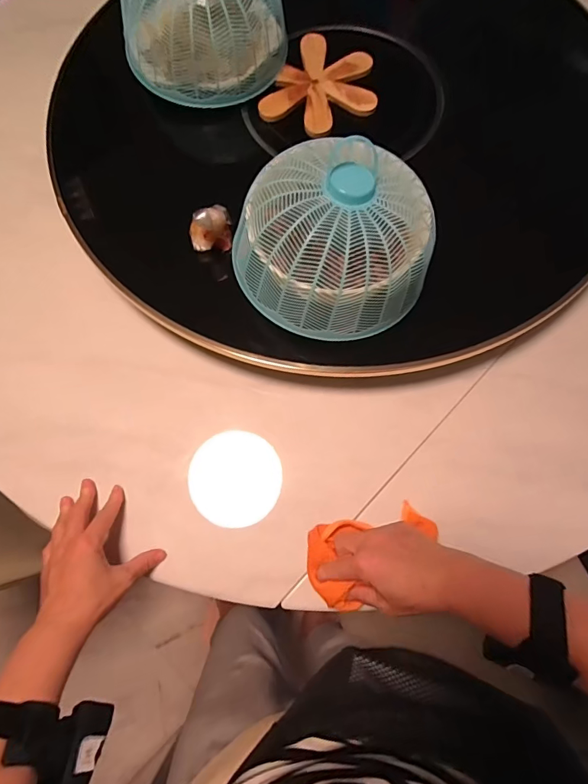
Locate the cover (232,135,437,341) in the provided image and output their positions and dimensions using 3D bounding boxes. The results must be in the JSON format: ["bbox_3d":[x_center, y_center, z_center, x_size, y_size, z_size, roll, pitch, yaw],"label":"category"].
[{"bbox_3d":[0.037,-0.156,0.432,0.200,0.118,0.191,0,73,1],"label":"cover"}]

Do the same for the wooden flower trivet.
[{"bbox_3d":[0.044,-0.407,0.563,0.137,0.013,0.154,23,74,7],"label":"wooden flower trivet"}]

